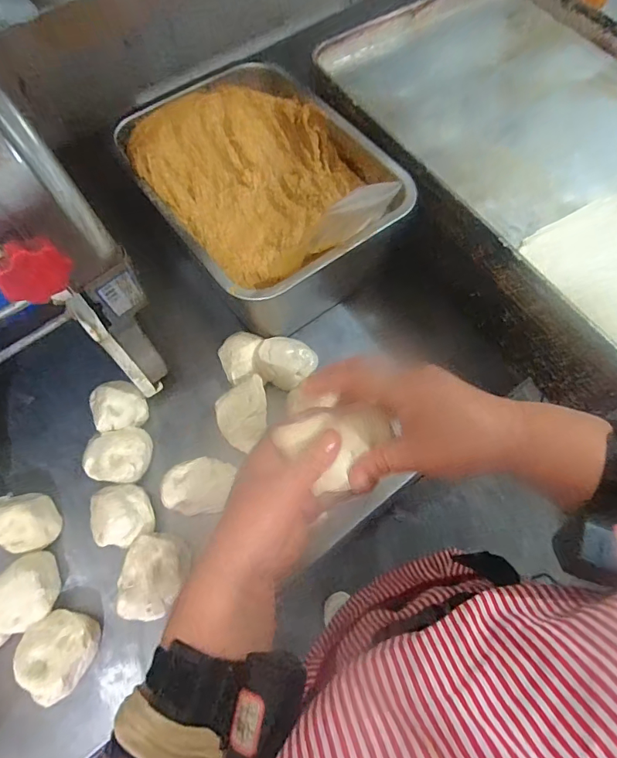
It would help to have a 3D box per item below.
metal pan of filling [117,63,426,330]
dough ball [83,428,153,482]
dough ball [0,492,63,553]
[{"bbox_3d":[-0.059,-0.236,0.606,0.257,0.141,0.336,-33,69,-13],"label":"metal pan of filling"},{"bbox_3d":[-0.227,0.094,0.550,0.075,0.048,0.069,0,66,1],"label":"dough ball"},{"bbox_3d":[-0.318,0.158,0.508,0.075,0.046,0.065,9,66,5],"label":"dough ball"}]

